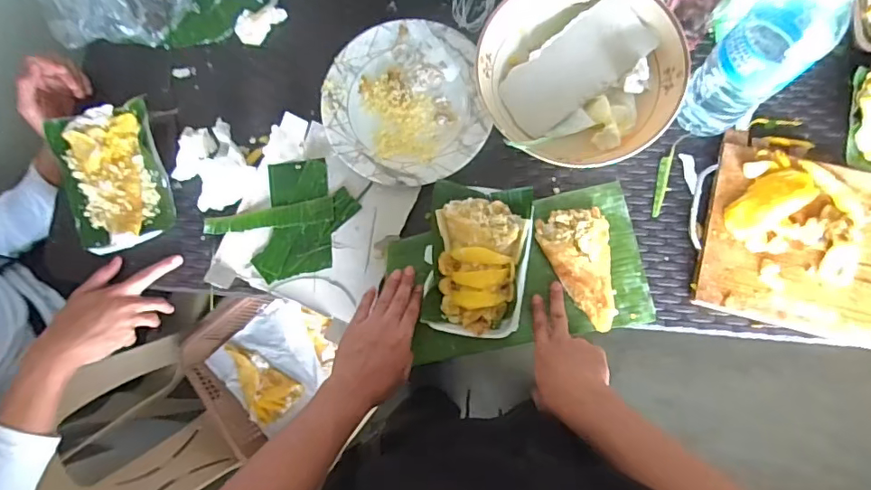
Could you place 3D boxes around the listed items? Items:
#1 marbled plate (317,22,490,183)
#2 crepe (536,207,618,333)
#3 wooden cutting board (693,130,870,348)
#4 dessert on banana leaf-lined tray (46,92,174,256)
[{"bbox_3d":[-0.042,-0.186,0.664,0.204,0.020,0.217,-1,82,5],"label":"marbled plate"},{"bbox_3d":[0.173,0.029,0.616,0.084,0.014,0.147,-4,82,5],"label":"crepe"},{"bbox_3d":[0.497,0.006,0.590,0.333,0.028,0.213,14,83,7],"label":"wooden cutting board"},{"bbox_3d":[-0.421,-0.089,0.663,0.127,0.035,0.190,-18,81,2],"label":"dessert on banana leaf-lined tray"}]

